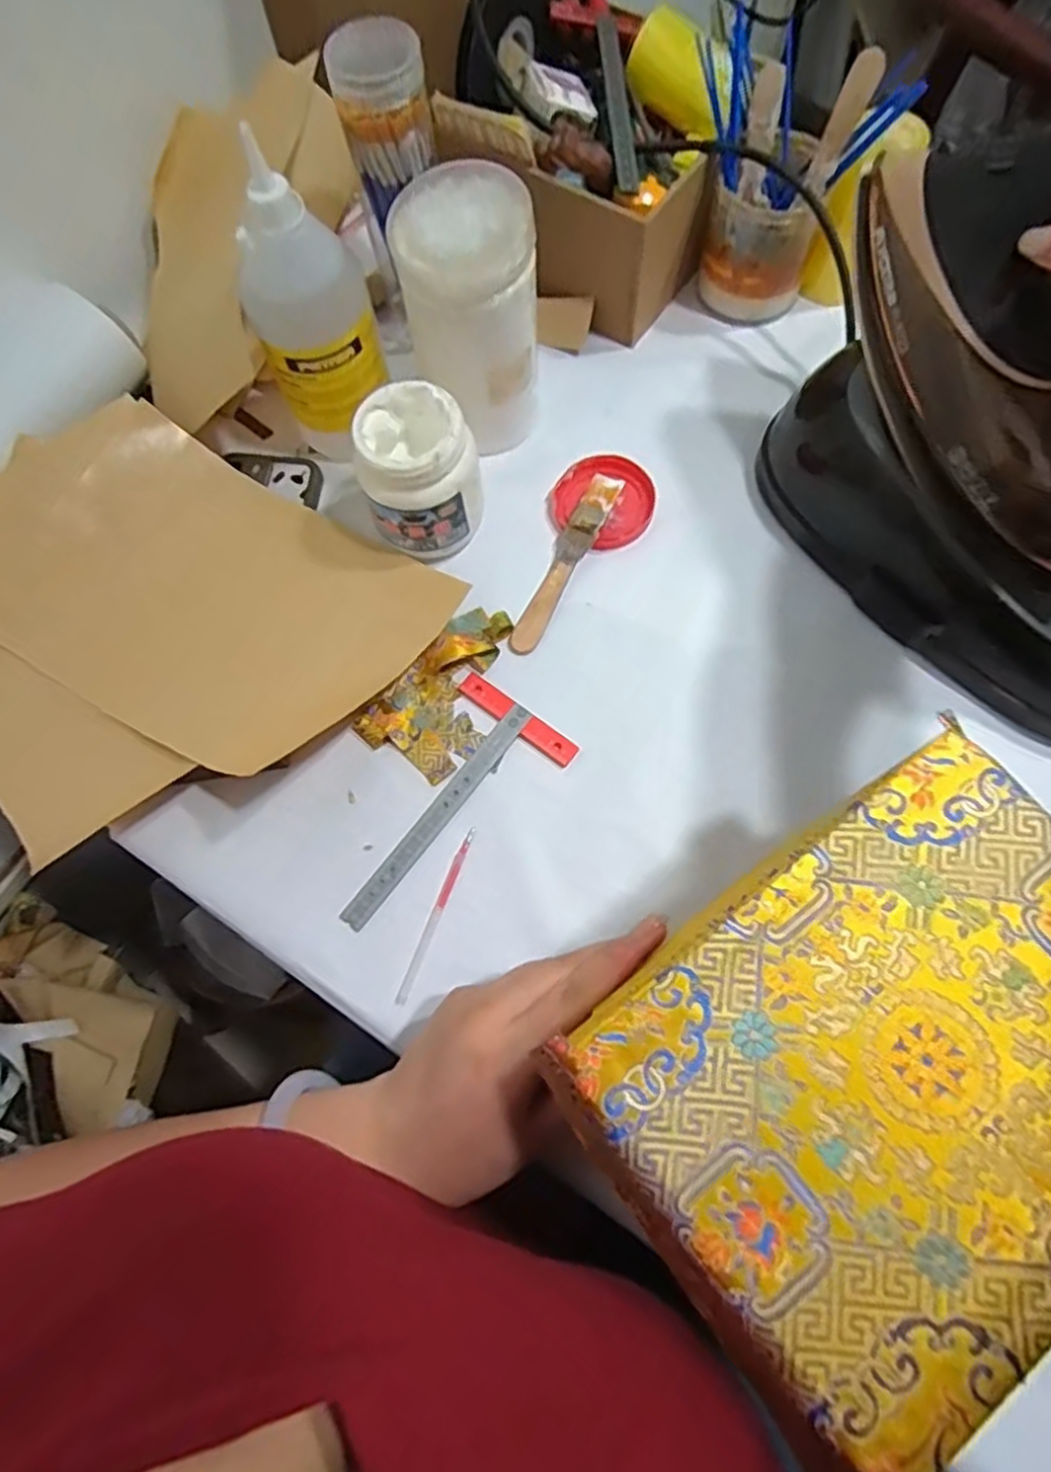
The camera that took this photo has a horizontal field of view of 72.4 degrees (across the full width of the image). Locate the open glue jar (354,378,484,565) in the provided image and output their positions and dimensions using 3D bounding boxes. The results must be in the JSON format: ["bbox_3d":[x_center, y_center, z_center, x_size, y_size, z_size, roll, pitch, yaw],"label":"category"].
[{"bbox_3d":[-0.068,-0.170,0.470,0.077,0.089,0.080,-15,72,-3],"label":"open glue jar"}]

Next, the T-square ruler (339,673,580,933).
[{"bbox_3d":[-0.051,0.047,0.443,0.083,0.004,0.168,36,76,12],"label":"T-square ruler"}]

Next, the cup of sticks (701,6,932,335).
[{"bbox_3d":[0.179,-0.393,0.514,0.100,0.138,0.110,-29,73,-8],"label":"cup of sticks"}]

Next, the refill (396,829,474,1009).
[{"bbox_3d":[-0.053,0.105,0.426,0.007,0.004,0.107,20,74,8],"label":"refill"}]

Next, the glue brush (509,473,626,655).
[{"bbox_3d":[0.026,-0.118,0.491,0.022,0.008,0.137,29,84,-3],"label":"glue brush"}]

